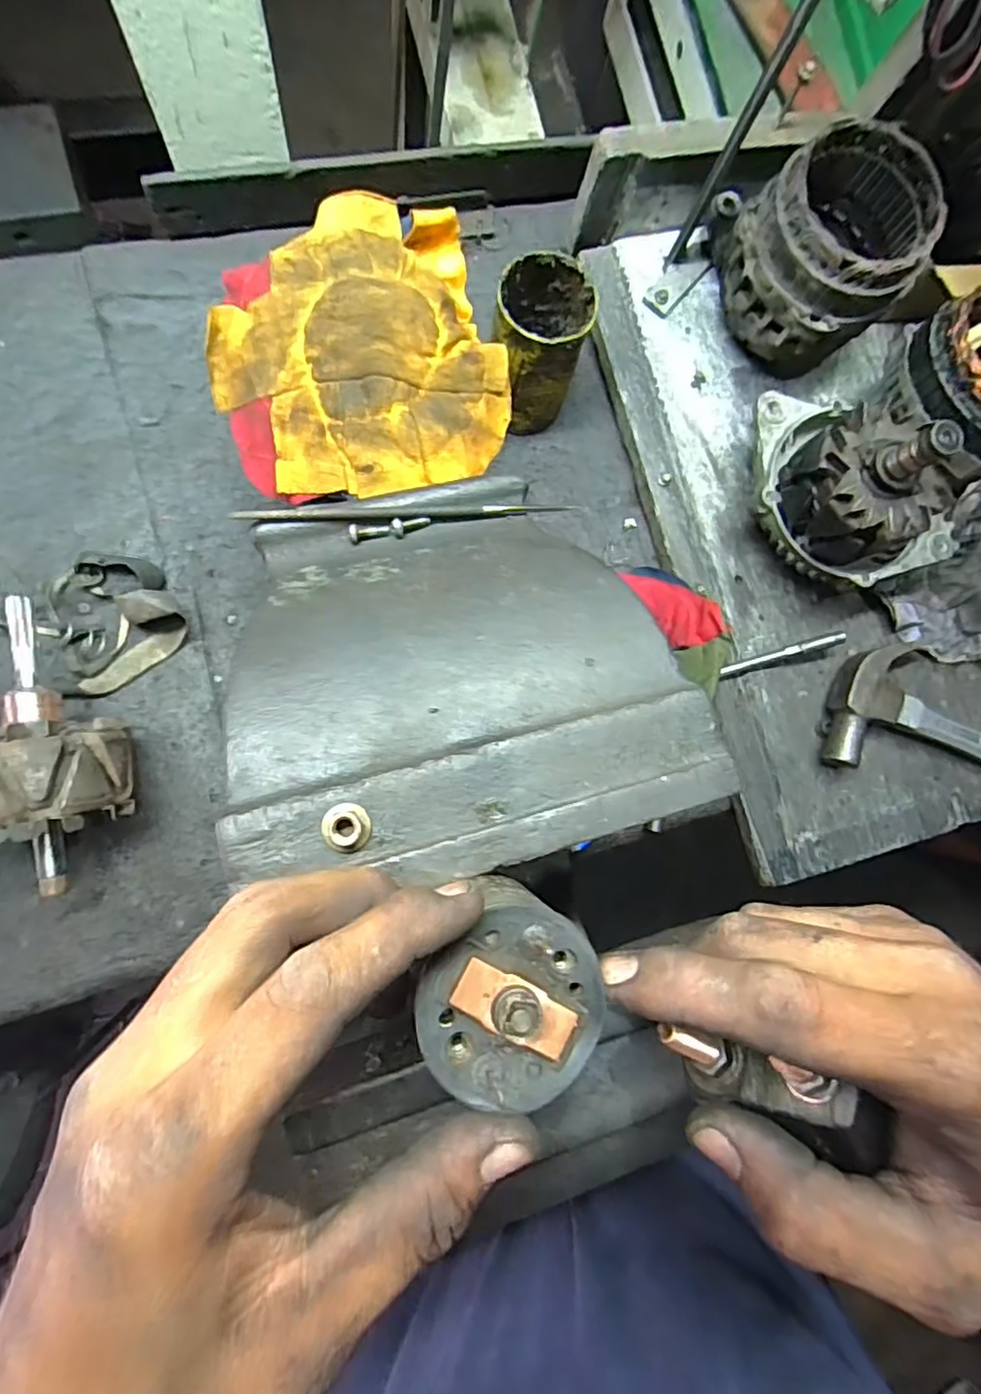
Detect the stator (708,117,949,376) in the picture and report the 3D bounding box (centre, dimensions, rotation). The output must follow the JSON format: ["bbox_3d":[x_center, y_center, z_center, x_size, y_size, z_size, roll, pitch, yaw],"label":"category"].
[{"bbox_3d":[0.249,-0.348,0.481,0.136,0.124,0.131,1,83,-9],"label":"stator"}]

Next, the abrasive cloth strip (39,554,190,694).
[{"bbox_3d":[-0.285,-0.061,0.448,0.094,0.043,0.094,-30,89,-11],"label":"abrasive cloth strip"}]

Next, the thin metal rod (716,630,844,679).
[{"bbox_3d":[0.242,-0.035,0.498,0.101,0.008,0.009,-18,86,11],"label":"thin metal rod"}]

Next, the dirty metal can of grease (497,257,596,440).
[{"bbox_3d":[0.035,-0.280,0.484,0.067,0.116,0.079,5,83,-8],"label":"dirty metal can of grease"}]

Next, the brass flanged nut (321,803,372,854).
[{"bbox_3d":[-0.051,0.047,0.214,0.017,0.009,0.017,1,83,-9],"label":"brass flanged nut"}]

